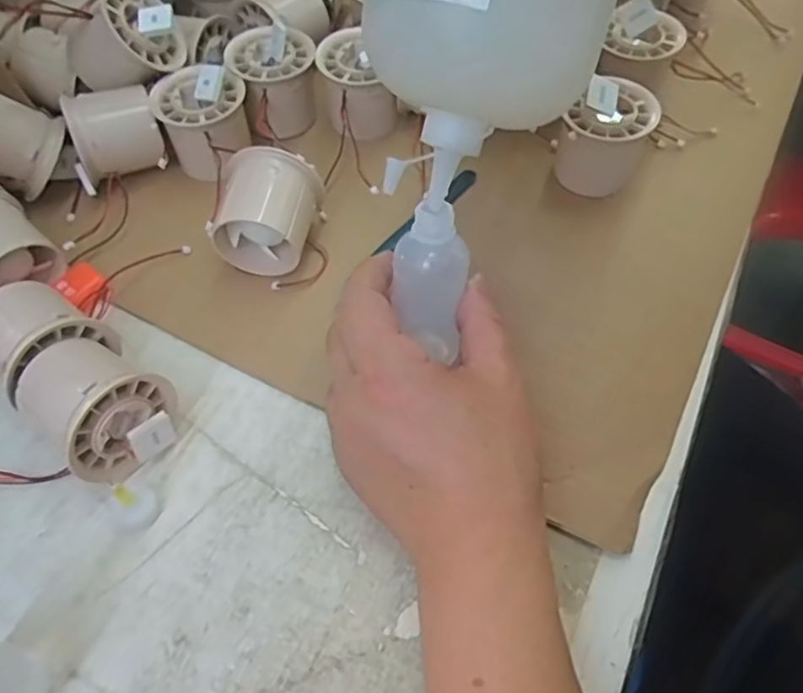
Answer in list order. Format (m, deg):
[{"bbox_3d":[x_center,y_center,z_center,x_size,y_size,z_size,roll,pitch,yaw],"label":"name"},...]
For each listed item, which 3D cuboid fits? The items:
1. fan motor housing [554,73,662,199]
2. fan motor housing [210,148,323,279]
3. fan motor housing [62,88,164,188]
[{"bbox_3d":[0.123,-0.127,0.388,0.049,0.059,0.053,0,60,1],"label":"fan motor housing"},{"bbox_3d":[-0.075,-0.074,0.362,0.053,0.052,0.050,9,60,6],"label":"fan motor housing"},{"bbox_3d":[-0.176,-0.131,0.403,0.049,0.046,0.051,-17,61,-9],"label":"fan motor housing"}]

